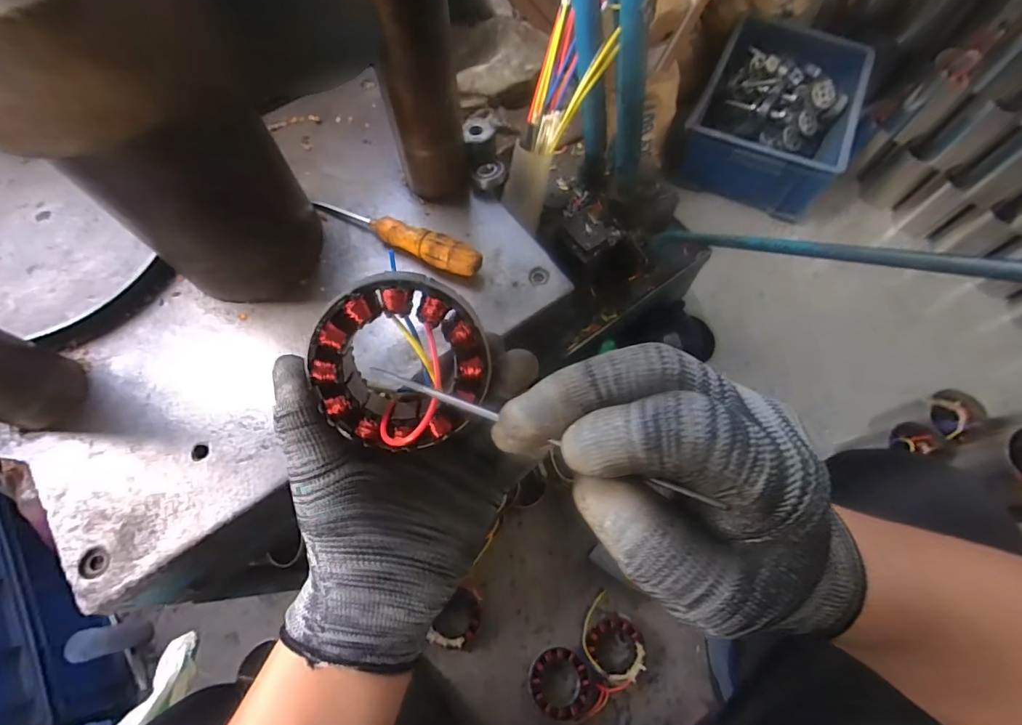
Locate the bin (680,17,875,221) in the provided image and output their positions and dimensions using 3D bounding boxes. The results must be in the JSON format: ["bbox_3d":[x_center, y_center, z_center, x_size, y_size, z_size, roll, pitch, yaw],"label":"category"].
[{"bbox_3d":[0.558,-0.513,1.003,0.308,0.148,0.355,26,70,11],"label":"bin"}]

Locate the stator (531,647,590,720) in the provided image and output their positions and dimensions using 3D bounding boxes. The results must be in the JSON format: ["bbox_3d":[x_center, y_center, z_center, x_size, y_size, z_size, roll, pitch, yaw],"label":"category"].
[{"bbox_3d":[0.070,0.458,0.669,0.082,0.036,0.085,0,67,0],"label":"stator"}]

